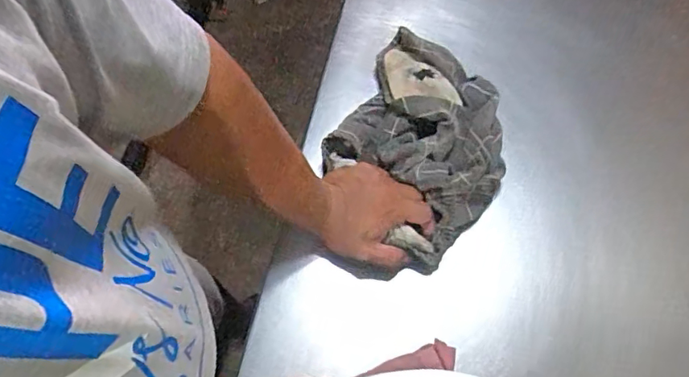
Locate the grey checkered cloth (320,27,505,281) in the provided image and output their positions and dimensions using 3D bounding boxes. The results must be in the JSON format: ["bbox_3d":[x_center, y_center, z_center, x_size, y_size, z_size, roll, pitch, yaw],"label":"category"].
[{"bbox_3d":[0.085,-0.046,0.595,0.194,0.058,0.315,25,69,9],"label":"grey checkered cloth"}]

